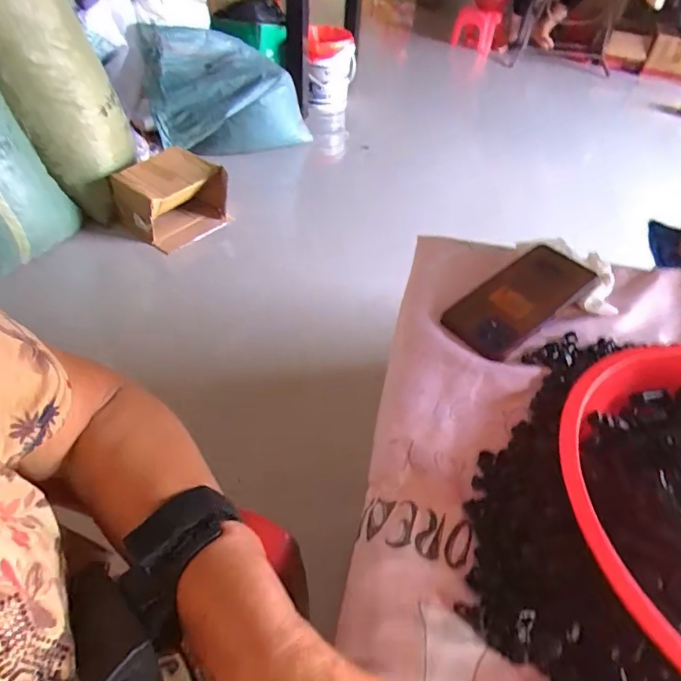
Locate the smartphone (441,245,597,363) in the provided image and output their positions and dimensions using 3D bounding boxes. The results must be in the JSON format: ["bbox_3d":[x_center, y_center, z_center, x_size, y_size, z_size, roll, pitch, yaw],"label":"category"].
[{"bbox_3d":[0.178,-0.043,0.455,0.159,0.009,0.071,-34,59,-21],"label":"smartphone"}]

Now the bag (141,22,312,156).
[{"bbox_3d":[-0.281,-0.614,1.165,0.316,0.286,0.228,27,51,20],"label":"bag"}]

